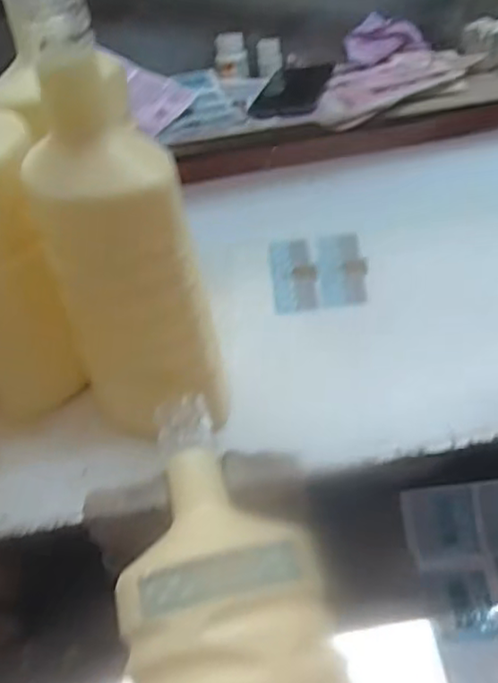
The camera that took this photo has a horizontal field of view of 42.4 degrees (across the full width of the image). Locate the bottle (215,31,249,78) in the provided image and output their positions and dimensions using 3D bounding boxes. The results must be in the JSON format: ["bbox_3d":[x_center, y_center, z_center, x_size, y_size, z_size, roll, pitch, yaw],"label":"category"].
[{"bbox_3d":[-0.022,-0.356,0.798,0.041,0.039,0.035,-7,44,1],"label":"bottle"}]

